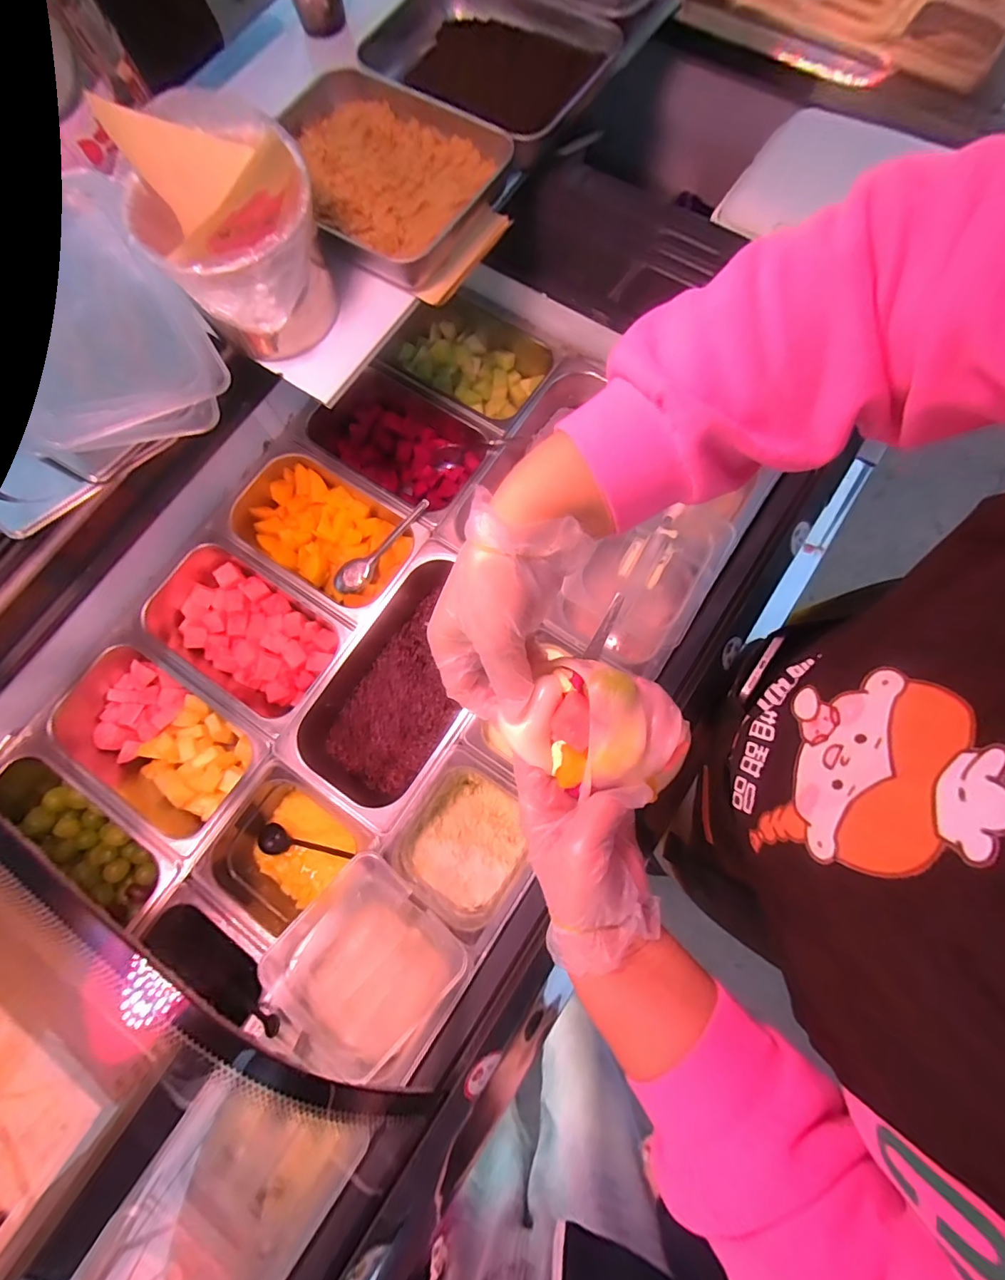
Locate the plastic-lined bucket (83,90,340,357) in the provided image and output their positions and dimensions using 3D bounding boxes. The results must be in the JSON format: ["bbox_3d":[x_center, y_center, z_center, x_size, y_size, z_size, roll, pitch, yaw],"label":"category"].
[{"bbox_3d":[-0.230,-0.361,0.433,0.132,0.137,0.145,0,75,1],"label":"plastic-lined bucket"}]

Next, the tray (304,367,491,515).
[{"bbox_3d":[-0.156,-0.286,0.696,0.256,0.074,0.151,32,78,9],"label":"tray"}]

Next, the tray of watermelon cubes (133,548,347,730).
[{"bbox_3d":[-0.335,-0.009,0.627,0.261,0.072,0.157,33,78,9],"label":"tray of watermelon cubes"}]

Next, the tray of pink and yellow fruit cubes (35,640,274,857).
[{"bbox_3d":[-0.434,0.121,0.603,0.281,0.076,0.164,31,78,9],"label":"tray of pink and yellow fruit cubes"}]

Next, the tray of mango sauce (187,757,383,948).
[{"bbox_3d":[-0.258,0.253,0.582,0.168,0.076,0.161,33,78,10],"label":"tray of mango sauce"}]

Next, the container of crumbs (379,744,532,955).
[{"bbox_3d":[-0.036,0.239,0.583,0.156,0.096,0.158,35,79,10],"label":"container of crumbs"}]

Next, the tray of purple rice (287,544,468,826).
[{"bbox_3d":[-0.122,0.054,0.622,0.180,0.086,0.322,33,78,10],"label":"tray of purple rice"}]

